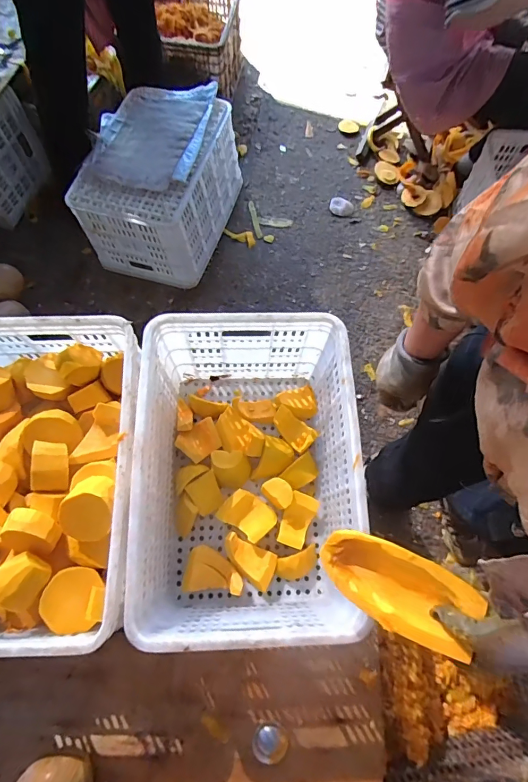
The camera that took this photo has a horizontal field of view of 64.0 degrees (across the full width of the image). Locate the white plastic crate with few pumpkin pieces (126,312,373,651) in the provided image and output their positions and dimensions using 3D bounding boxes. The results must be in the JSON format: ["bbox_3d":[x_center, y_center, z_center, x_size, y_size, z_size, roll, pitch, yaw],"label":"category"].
[{"bbox_3d":[-0.028,0.158,0.808,0.357,0.291,0.520,-2,70,-2],"label":"white plastic crate with few pumpkin pieces"}]

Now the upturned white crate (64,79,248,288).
[{"bbox_3d":[-0.321,-0.657,1.364,0.367,0.319,0.501,16,71,4],"label":"upturned white crate"}]

